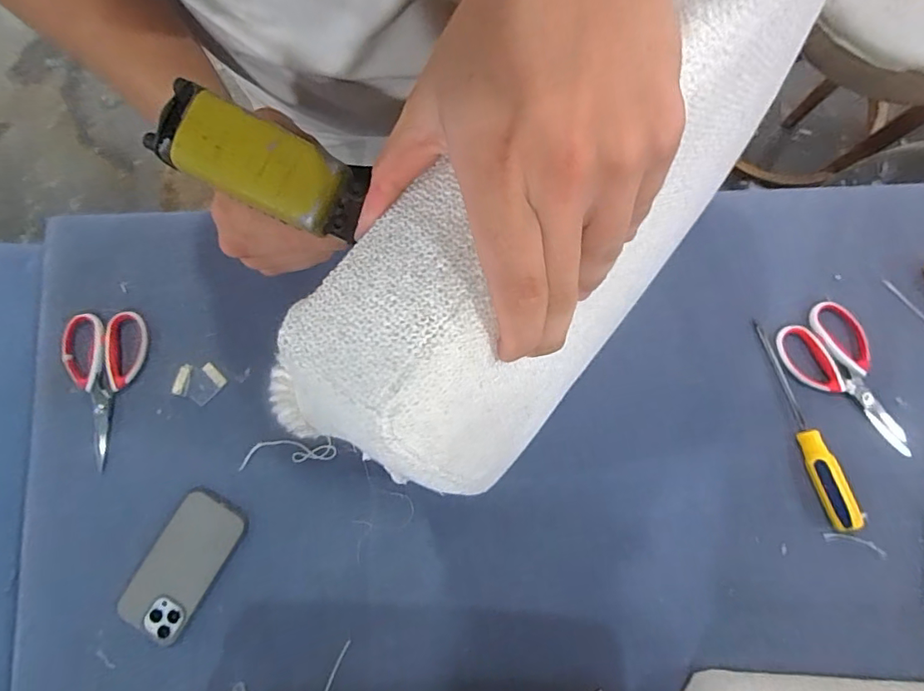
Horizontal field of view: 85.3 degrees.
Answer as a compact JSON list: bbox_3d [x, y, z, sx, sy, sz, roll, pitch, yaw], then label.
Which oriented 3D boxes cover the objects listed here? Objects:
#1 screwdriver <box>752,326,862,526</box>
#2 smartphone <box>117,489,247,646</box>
[{"bbox_3d":[0.392,0.090,0.580,0.029,0.023,0.241,-19,82,-1],"label":"screwdriver"},{"bbox_3d":[-0.324,0.254,0.577,0.083,0.009,0.169,30,83,5],"label":"smartphone"}]

